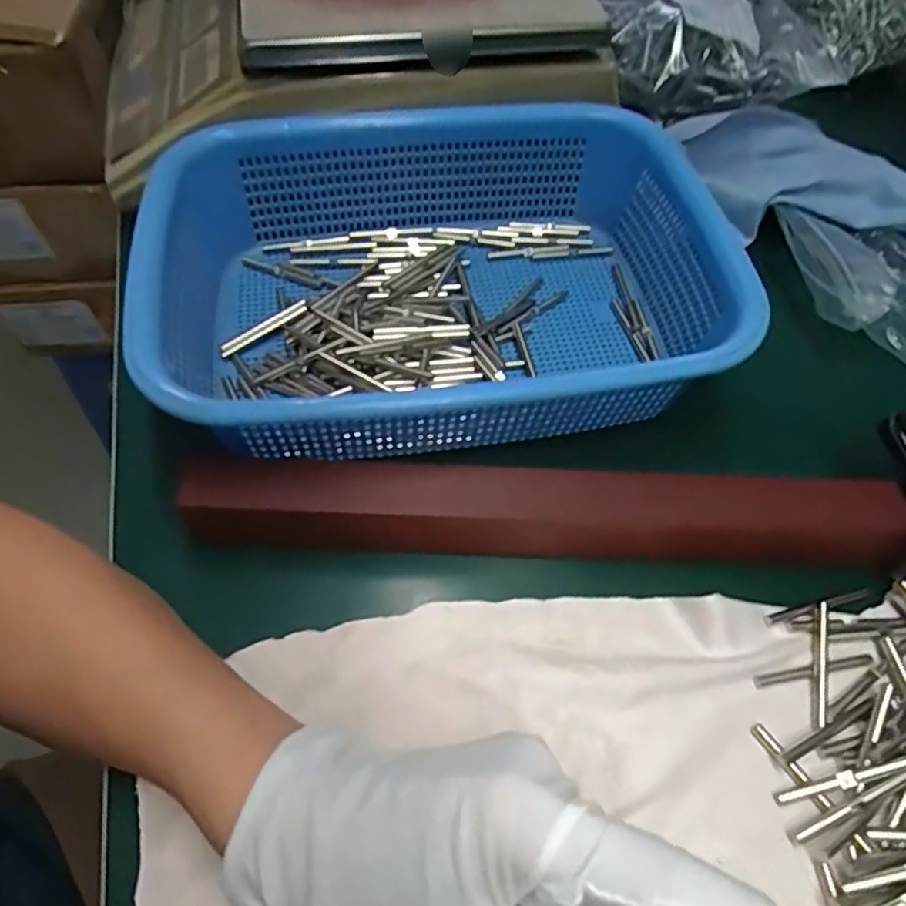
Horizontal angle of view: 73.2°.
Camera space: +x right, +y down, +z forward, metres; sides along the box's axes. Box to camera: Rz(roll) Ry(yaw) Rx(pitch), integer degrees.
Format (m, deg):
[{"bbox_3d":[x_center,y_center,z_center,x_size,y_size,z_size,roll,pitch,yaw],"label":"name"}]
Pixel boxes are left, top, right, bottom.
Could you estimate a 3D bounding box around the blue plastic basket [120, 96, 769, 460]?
[{"bbox_3d":[-0.008,-0.090,0.324,0.271,0.075,0.200,-8,58,-5],"label":"blue plastic basket"}]

